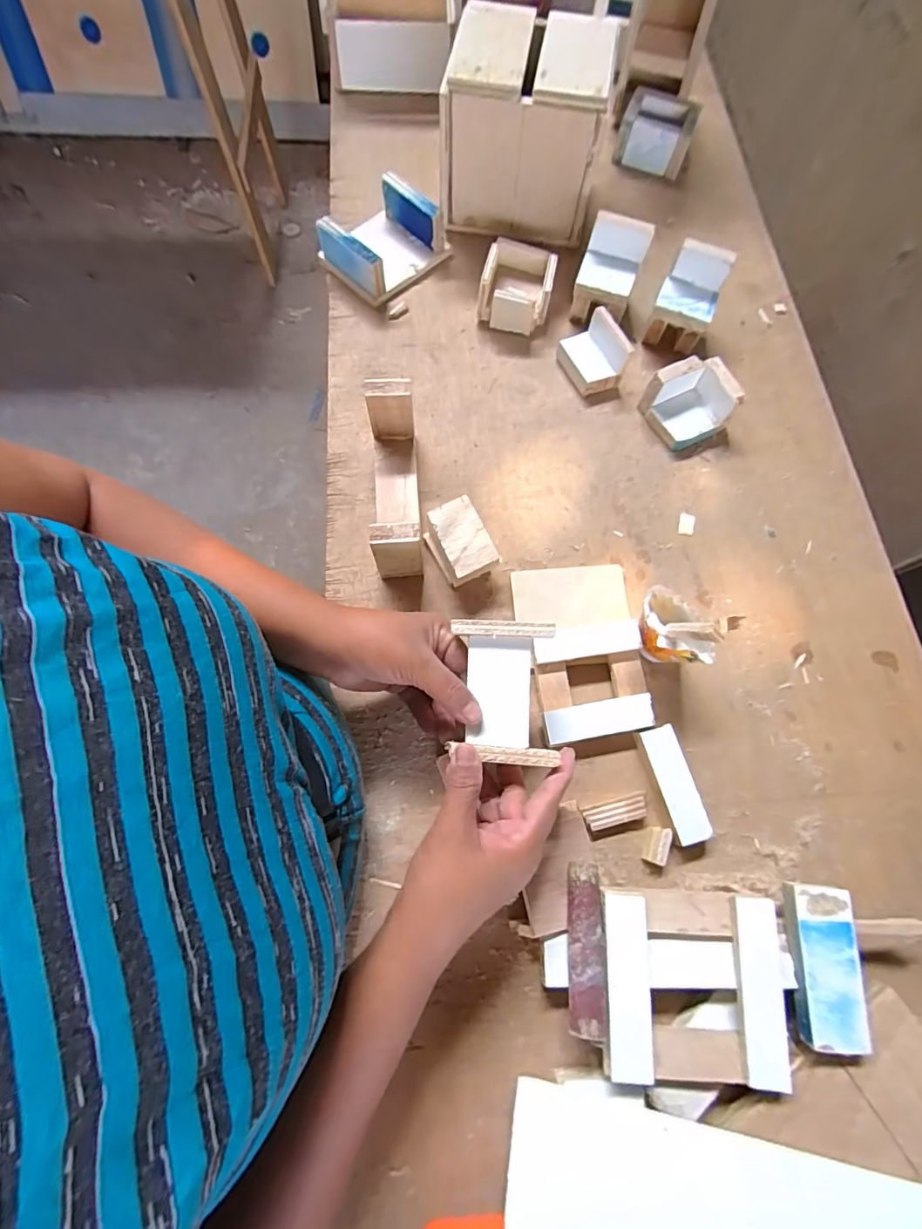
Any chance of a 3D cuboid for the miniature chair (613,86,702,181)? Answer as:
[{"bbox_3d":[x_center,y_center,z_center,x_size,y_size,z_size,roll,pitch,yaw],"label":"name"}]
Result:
[{"bbox_3d":[0.242,-0.595,0.618,0.085,0.047,0.081,19,73,6],"label":"miniature chair"}]

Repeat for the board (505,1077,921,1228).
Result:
[{"bbox_3d":[0.190,0.357,0.287,0.322,0.013,0.072,8,42,7],"label":"board"}]

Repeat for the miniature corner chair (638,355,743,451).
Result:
[{"bbox_3d":[0.225,-0.209,0.492,0.068,0.046,0.067,-24,74,-8],"label":"miniature corner chair"}]

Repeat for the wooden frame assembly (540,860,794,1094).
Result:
[{"bbox_3d":[0.139,0.248,0.345,0.153,0.045,0.115,10,72,3],"label":"wooden frame assembly"}]

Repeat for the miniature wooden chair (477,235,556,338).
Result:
[{"bbox_3d":[0.059,-0.350,0.534,0.074,0.046,0.078,12,72,3],"label":"miniature wooden chair"}]

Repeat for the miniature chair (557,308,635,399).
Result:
[{"bbox_3d":[0.137,-0.268,0.507,0.053,0.044,0.066,-24,74,-8],"label":"miniature chair"}]

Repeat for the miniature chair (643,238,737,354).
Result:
[{"bbox_3d":[0.231,-0.323,0.514,0.062,0.079,0.056,19,73,5],"label":"miniature chair"}]

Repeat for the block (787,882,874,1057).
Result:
[{"bbox_3d":[0.243,0.233,0.333,0.038,0.014,0.093,4,71,-2],"label":"block"}]

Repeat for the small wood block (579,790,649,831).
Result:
[{"bbox_3d":[0.122,0.155,0.392,0.051,0.007,0.019,-14,73,-5],"label":"small wood block"}]

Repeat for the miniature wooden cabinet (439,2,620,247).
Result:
[{"bbox_3d":[0.066,-0.514,0.536,0.152,0.144,0.135,8,72,2],"label":"miniature wooden cabinet"}]

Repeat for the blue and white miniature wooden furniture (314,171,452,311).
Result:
[{"bbox_3d":[-0.088,-0.412,0.549,0.100,0.052,0.113,40,76,11],"label":"blue and white miniature wooden furniture"}]

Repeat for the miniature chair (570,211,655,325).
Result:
[{"bbox_3d":[0.152,-0.355,0.522,0.062,0.075,0.069,20,73,6],"label":"miniature chair"}]

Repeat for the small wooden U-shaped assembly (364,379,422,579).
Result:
[{"bbox_3d":[-0.058,-0.118,0.444,0.041,0.074,0.155,-4,72,-2],"label":"small wooden U-shaped assembly"}]

